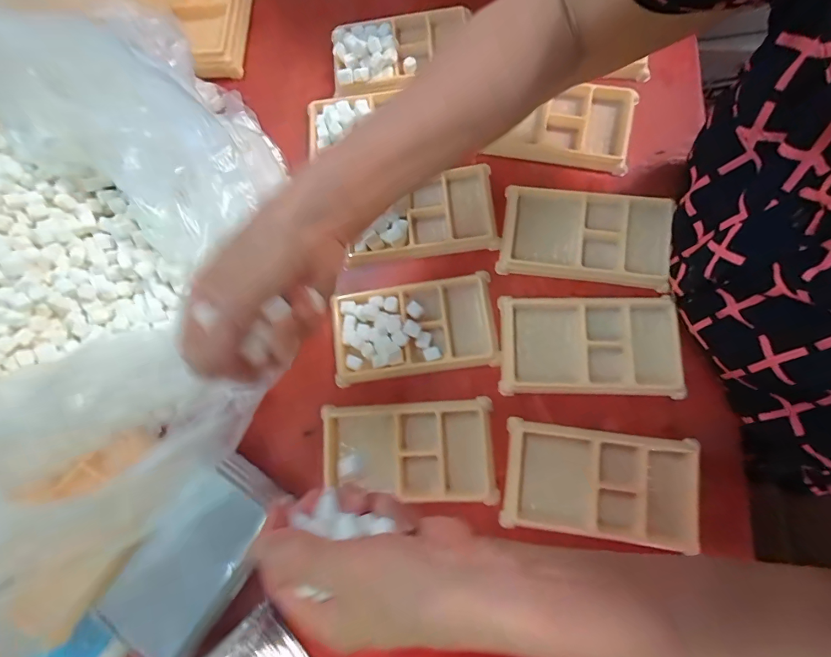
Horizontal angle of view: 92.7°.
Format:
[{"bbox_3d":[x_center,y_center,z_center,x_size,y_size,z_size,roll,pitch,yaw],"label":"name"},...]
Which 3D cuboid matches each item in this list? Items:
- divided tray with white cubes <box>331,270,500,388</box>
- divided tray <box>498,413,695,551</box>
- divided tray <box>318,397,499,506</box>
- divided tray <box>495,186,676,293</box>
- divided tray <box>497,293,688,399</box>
[{"bbox_3d":[-0.002,-0.002,0.329,0.133,0.014,0.075,-9,79,4],"label":"divided tray with white cubes"},{"bbox_3d":[0.138,0.115,0.297,0.134,0.016,0.075,5,80,7],"label":"divided tray"},{"bbox_3d":[-0.005,0.097,0.313,0.132,0.012,0.074,-2,79,5],"label":"divided tray"},{"bbox_3d":[0.140,-0.077,0.331,0.132,0.014,0.074,8,81,7],"label":"divided tray"},{"bbox_3d":[0.137,0.012,0.316,0.131,0.020,0.077,0,80,6],"label":"divided tray"}]

